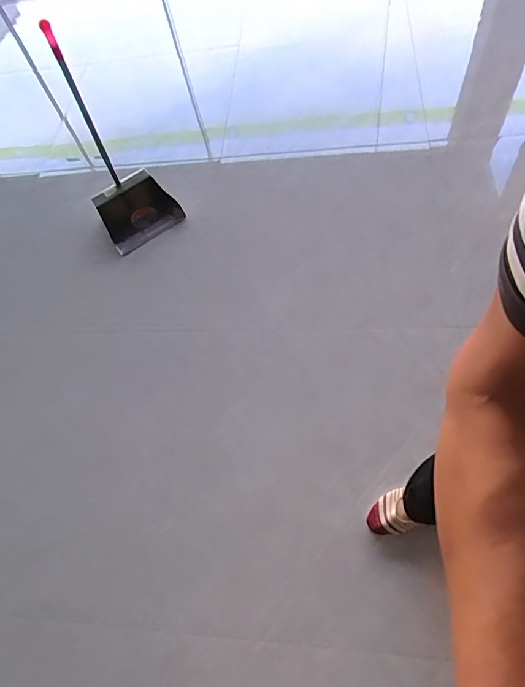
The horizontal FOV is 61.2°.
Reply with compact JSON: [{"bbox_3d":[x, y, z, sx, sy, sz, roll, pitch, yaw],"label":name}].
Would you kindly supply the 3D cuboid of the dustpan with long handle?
[{"bbox_3d":[-0.469,-0.646,1.404,0.276,0.622,0.303,-29,61,-6],"label":"dustpan with long handle"}]

